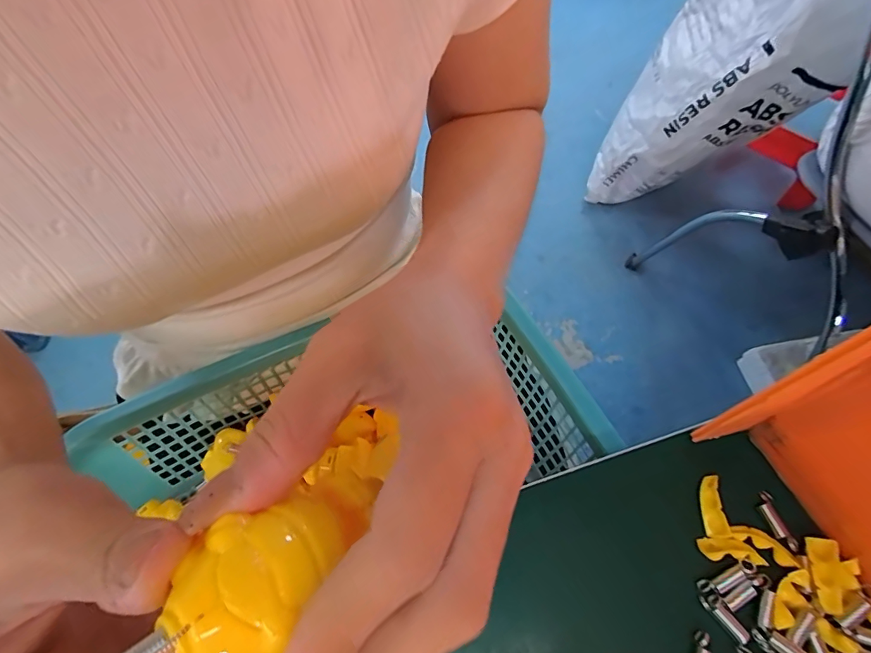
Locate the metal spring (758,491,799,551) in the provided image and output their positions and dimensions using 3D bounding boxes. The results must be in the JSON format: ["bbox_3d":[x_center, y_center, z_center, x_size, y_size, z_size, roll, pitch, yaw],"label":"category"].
[{"bbox_3d":[0.169,0.097,0.219,0.008,0.004,0.027,-10,62,-3],"label":"metal spring"}]

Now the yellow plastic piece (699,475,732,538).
[{"bbox_3d":[0.141,0.091,0.224,0.009,0.007,0.029,2,62,3],"label":"yellow plastic piece"}]

